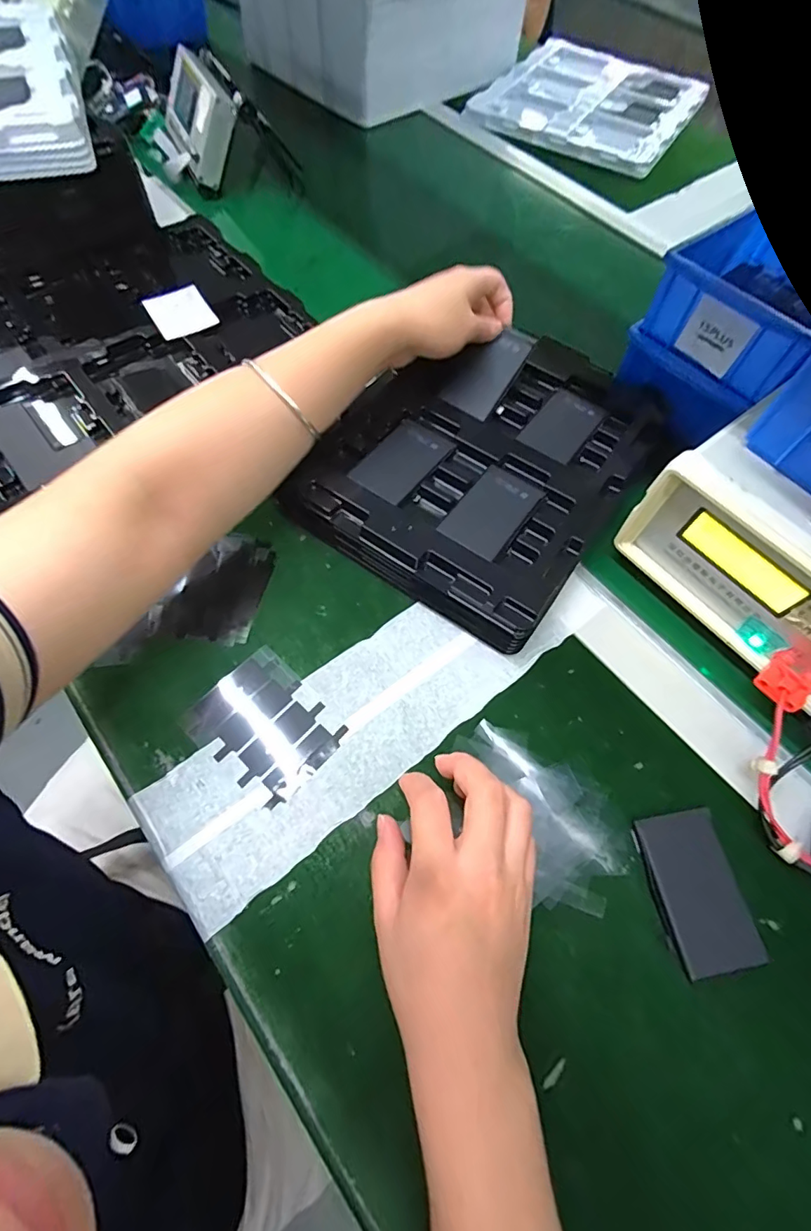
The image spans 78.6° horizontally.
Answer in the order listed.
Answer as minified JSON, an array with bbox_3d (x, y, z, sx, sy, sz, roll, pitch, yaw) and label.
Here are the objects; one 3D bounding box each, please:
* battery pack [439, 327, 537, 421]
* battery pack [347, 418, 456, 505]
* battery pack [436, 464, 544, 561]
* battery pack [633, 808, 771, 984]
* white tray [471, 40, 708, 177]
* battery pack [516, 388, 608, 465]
[{"bbox_3d":[0.069,-0.206,0.414,0.047,0.007,0.081,35,91,15],"label":"battery pack"},{"bbox_3d":[-0.002,-0.120,0.380,0.047,0.004,0.079,33,67,12],"label":"battery pack"},{"bbox_3d":[0.064,-0.077,0.362,0.046,0.006,0.081,34,68,13],"label":"battery pack"},{"bbox_3d":[0.169,0.159,0.288,0.049,0.009,0.081,-10,65,-7],"label":"battery pack"},{"bbox_3d":[0.282,-0.780,0.763,0.282,0.035,0.326,29,67,11],"label":"white tray"},{"bbox_3d":[0.133,-0.158,0.414,0.046,0.004,0.075,36,68,14],"label":"battery pack"}]

